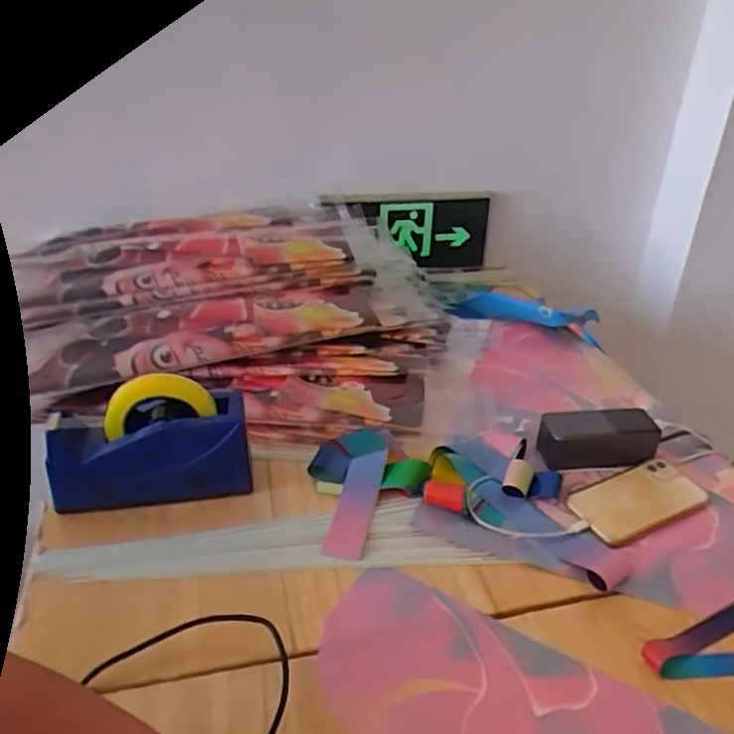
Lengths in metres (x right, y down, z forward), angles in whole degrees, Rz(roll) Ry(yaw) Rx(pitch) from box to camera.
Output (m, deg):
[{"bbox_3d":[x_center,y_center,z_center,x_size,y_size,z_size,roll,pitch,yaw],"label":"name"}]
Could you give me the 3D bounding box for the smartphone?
[{"bbox_3d":[0.298,0.145,0.697,0.154,0.015,0.077,-13,33,-25],"label":"smartphone"}]

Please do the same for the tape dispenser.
[{"bbox_3d":[-0.219,0.080,0.664,0.185,0.133,0.065,-7,31,-16],"label":"tape dispenser"}]

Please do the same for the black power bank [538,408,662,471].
[{"bbox_3d":[0.276,0.086,0.765,0.136,0.054,0.058,-1,30,-4],"label":"black power bank"}]

